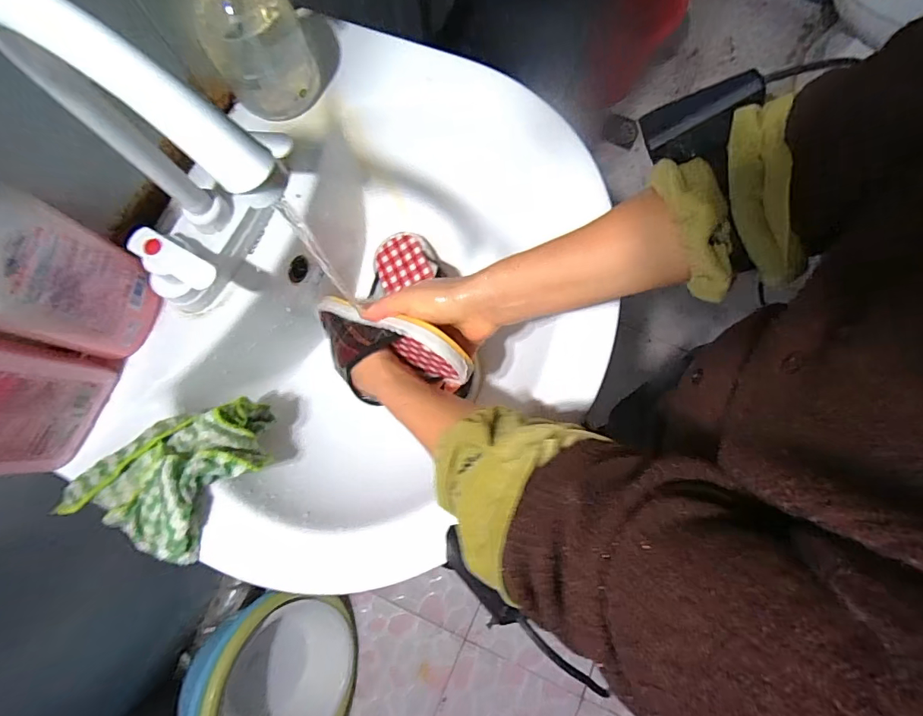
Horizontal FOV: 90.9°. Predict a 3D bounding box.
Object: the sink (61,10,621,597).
[{"bbox_3d":[-0.067,-0.040,0.474,0.385,0.158,0.515,24,79,4],"label":"sink"}]

